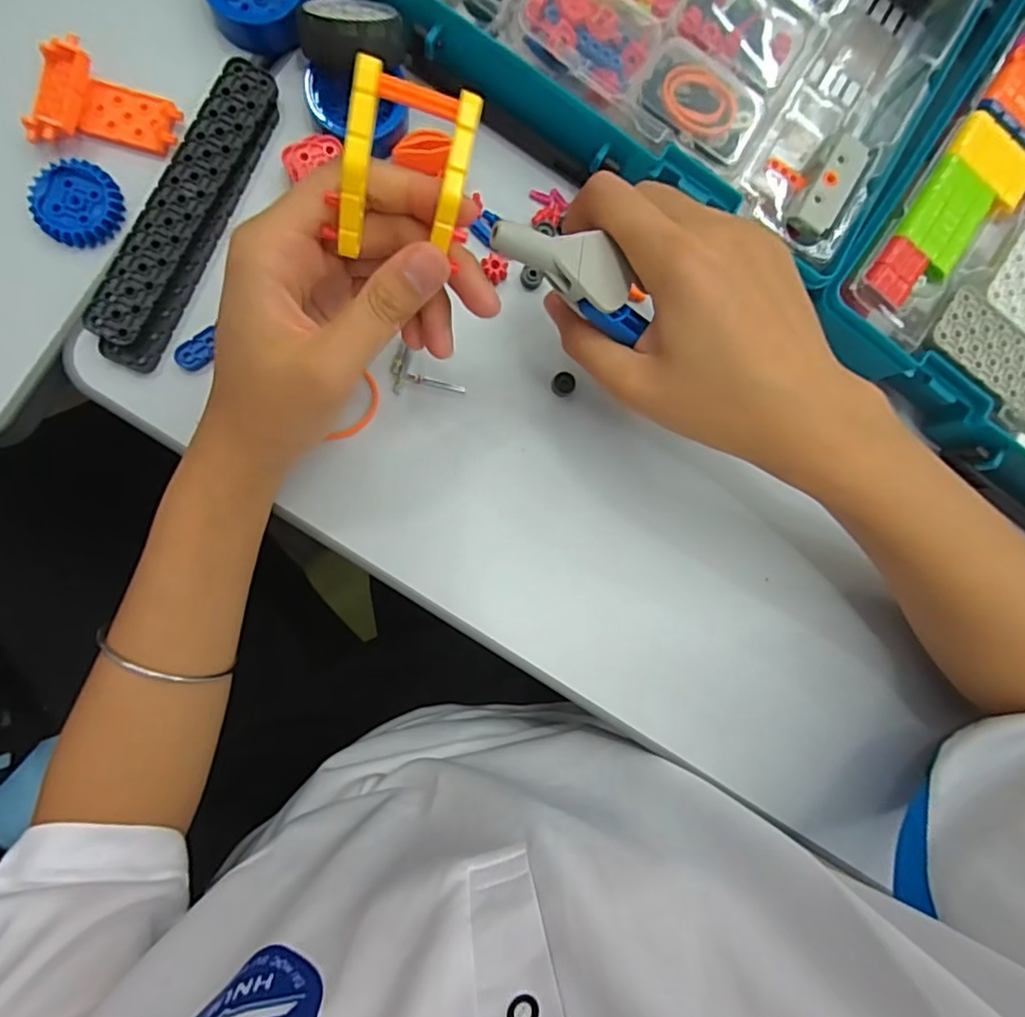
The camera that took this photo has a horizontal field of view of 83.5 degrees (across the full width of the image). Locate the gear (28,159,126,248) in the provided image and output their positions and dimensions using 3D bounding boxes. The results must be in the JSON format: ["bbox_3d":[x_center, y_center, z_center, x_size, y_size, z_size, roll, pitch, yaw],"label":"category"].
[{"bbox_3d":[-0.210,-0.147,0.279,0.037,0.013,0.037,0,90,-9],"label":"gear"}]

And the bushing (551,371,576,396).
[{"bbox_3d":[0.027,-0.066,0.303,0.011,0.009,0.012,0,90,-9],"label":"bushing"}]

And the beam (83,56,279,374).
[{"bbox_3d":[-0.157,-0.142,0.277,0.036,0.021,0.155,25,86,-8],"label":"beam"}]

